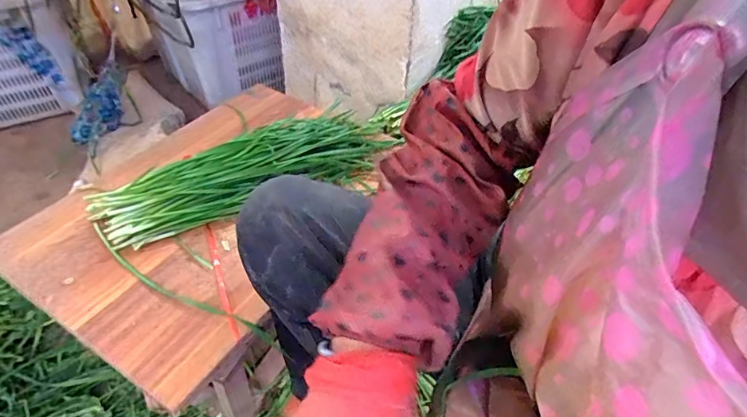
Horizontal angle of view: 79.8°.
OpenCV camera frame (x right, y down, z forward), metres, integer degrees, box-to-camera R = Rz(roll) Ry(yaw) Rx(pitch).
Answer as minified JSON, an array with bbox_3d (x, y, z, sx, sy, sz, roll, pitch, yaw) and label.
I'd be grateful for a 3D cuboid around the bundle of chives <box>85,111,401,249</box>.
[{"bbox_3d":[-0.182,-0.069,0.707,0.469,0.056,0.170,-26,51,-25],"label":"bundle of chives"}]

